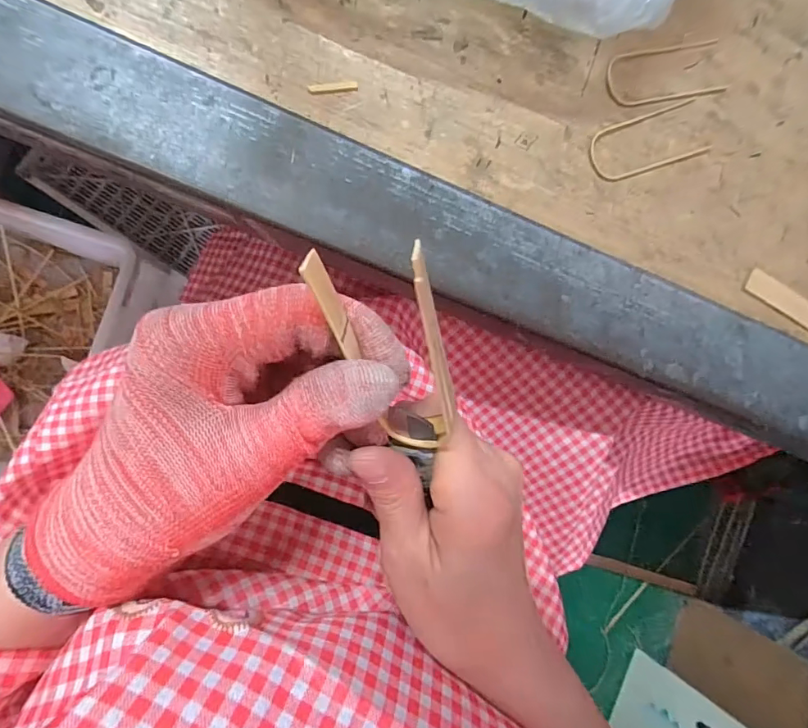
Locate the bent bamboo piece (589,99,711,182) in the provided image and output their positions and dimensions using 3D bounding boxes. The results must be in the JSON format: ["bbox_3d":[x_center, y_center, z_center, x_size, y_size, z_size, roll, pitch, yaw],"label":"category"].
[{"bbox_3d":[0.141,-0.127,0.269,0.073,0.004,0.031,-21,93,-9],"label":"bent bamboo piece"}]

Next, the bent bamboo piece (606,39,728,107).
[{"bbox_3d":[0.151,-0.166,0.270,0.074,0.004,0.030,-14,92,-9],"label":"bent bamboo piece"}]

